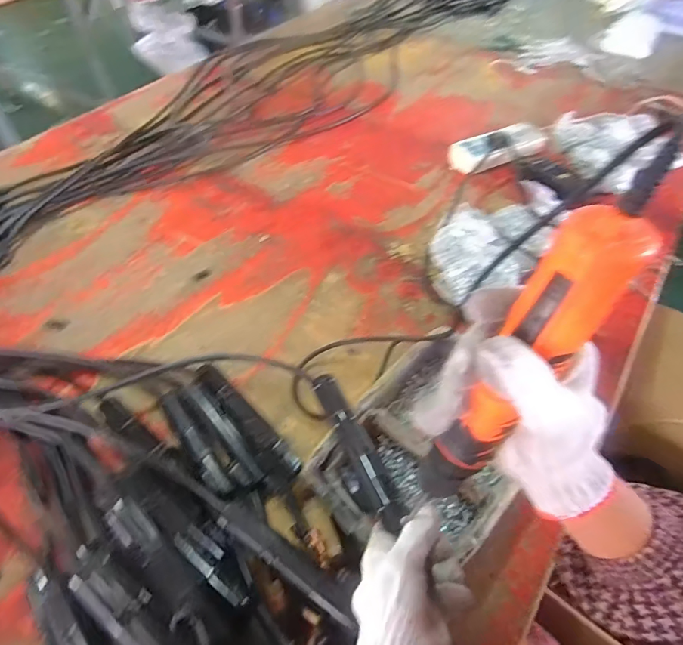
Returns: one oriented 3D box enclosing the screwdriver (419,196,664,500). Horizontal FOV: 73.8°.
[{"bbox_3d":[0.098,0.038,0.266,0.033,0.219,0.037,-16,50,-35],"label":"screwdriver"}]

